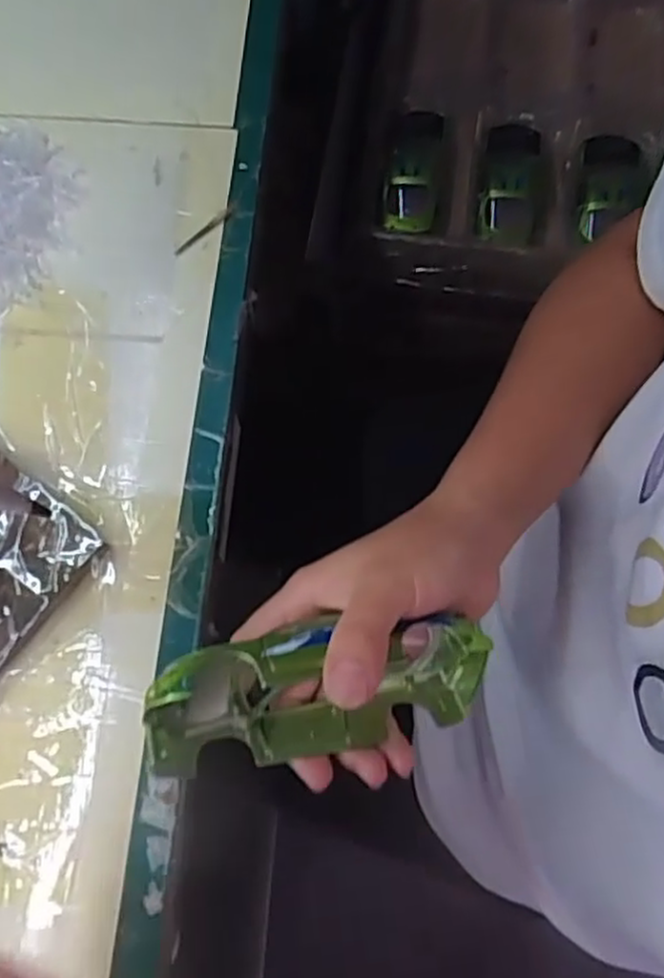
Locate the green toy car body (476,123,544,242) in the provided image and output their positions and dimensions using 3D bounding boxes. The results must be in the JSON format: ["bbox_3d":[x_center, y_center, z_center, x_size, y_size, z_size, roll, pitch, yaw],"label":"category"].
[{"bbox_3d":[0.146,-0.253,0.599,0.045,0.023,0.129,10,72,3],"label":"green toy car body"}]

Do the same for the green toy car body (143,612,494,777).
[{"bbox_3d":[0.000,0.077,0.284,0.139,0.055,0.046,-2,71,-22],"label":"green toy car body"}]

